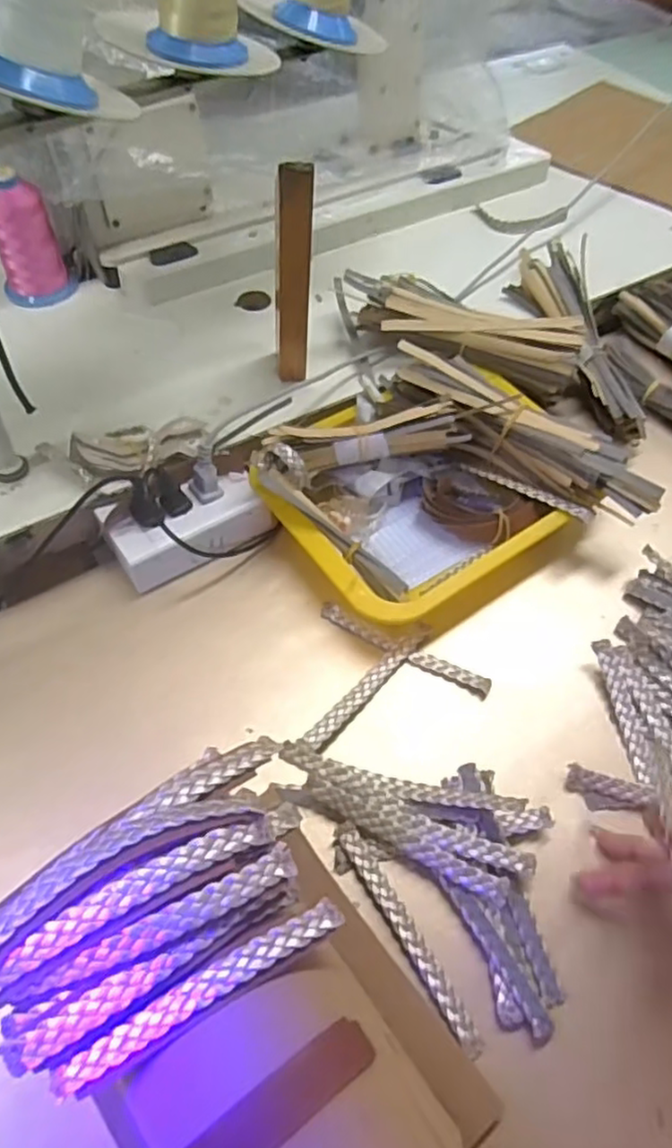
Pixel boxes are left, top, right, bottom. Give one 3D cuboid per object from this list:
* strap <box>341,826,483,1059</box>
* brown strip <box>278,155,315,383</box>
[{"bbox_3d":[0.041,0.209,0.398,0.012,0.004,0.134,-27,64,-17],"label":"strap"},{"bbox_3d":[-0.034,-0.228,0.546,0.029,0.189,0.015,5,56,1],"label":"brown strip"}]

